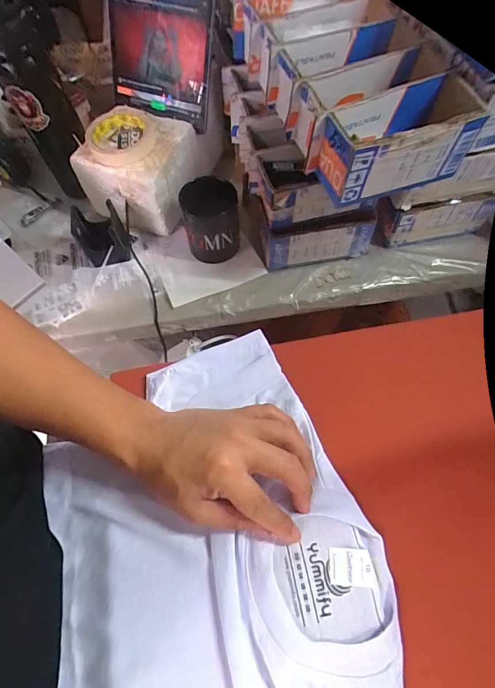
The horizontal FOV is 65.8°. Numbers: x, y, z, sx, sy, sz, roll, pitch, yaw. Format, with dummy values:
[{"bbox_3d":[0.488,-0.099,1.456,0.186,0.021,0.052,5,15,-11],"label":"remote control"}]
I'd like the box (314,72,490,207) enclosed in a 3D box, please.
[{"bbox_3d":[0.161,-0.218,0.412,0.173,0.074,0.076,-22,66,-7],"label":"box"}]

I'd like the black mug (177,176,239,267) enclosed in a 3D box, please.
[{"bbox_3d":[-0.054,-0.183,0.565,0.083,0.102,0.083,-1,65,2],"label":"black mug"}]

